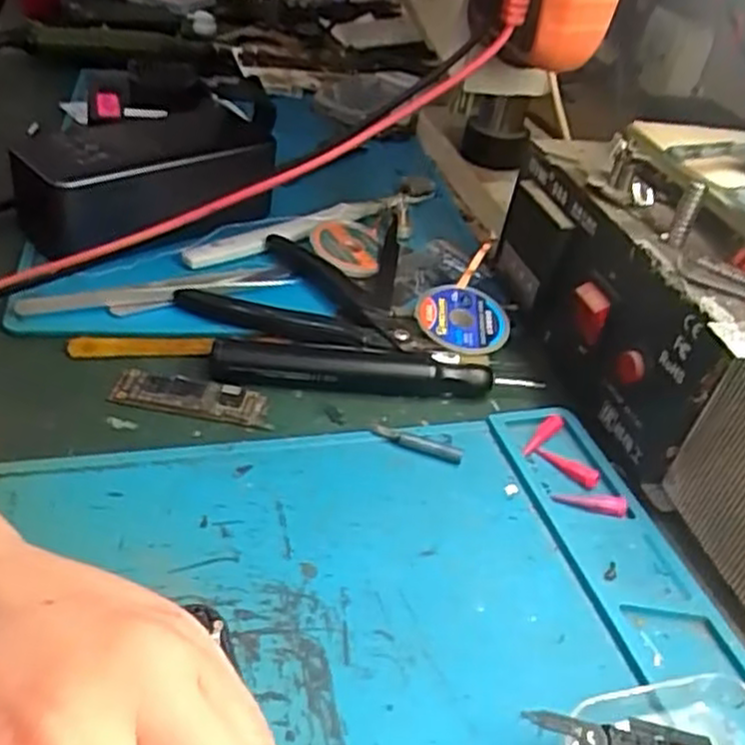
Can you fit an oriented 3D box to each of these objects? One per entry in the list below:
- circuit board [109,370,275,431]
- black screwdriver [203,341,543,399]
[{"bbox_3d":[-0.074,0.010,0.312,0.063,0.005,0.019,8,37,1],"label":"circuit board"},{"bbox_3d":[0.002,-0.003,0.333,0.142,0.018,0.015,1,38,-9],"label":"black screwdriver"}]

